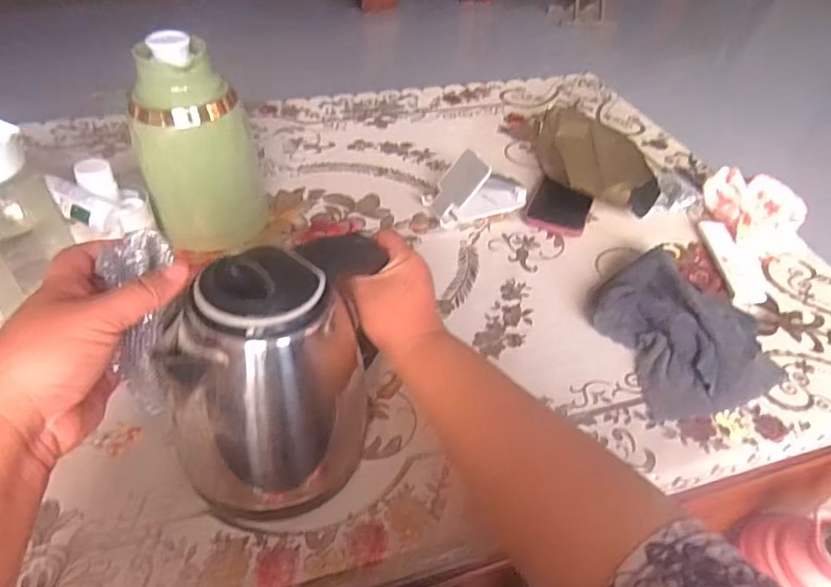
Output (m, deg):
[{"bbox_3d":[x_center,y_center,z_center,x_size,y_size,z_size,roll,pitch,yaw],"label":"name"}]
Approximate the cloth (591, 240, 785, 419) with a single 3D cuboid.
[{"bbox_3d":[0.290,0.031,0.586,0.165,0.051,0.183,-10,46,-14],"label":"cloth"}]

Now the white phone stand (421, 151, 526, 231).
[{"bbox_3d":[0.087,-0.148,0.740,0.139,0.073,0.067,-16,48,-19],"label":"white phone stand"}]

